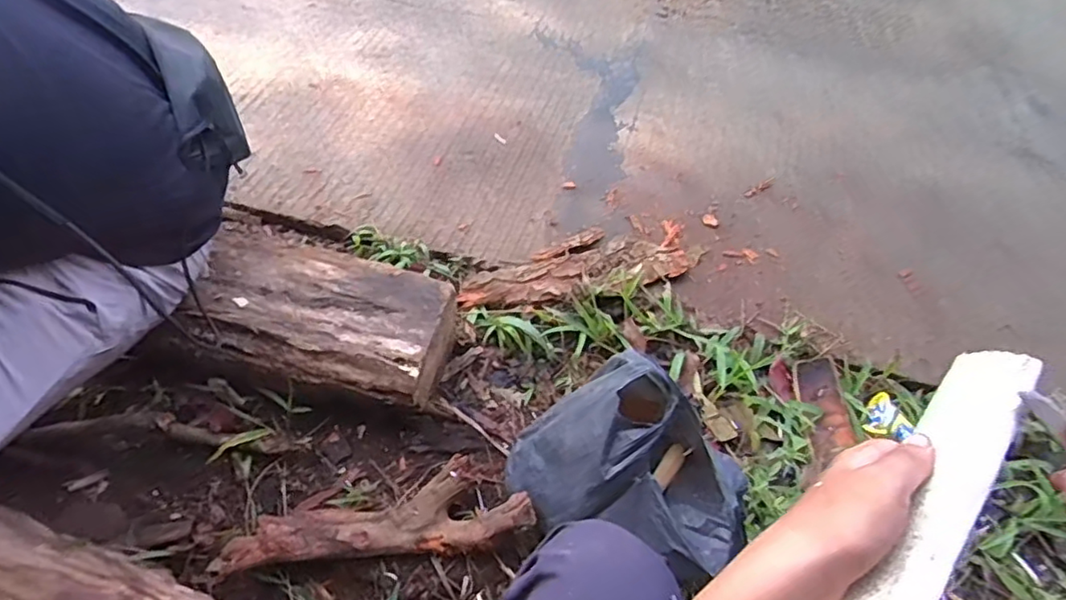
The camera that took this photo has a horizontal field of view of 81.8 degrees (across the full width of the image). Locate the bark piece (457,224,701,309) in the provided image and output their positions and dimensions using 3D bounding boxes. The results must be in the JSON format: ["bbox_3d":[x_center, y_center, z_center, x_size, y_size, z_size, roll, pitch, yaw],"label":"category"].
[{"bbox_3d":[0.085,-0.062,1.094,0.428,0.030,0.145,-14,54,-13],"label":"bark piece"}]

